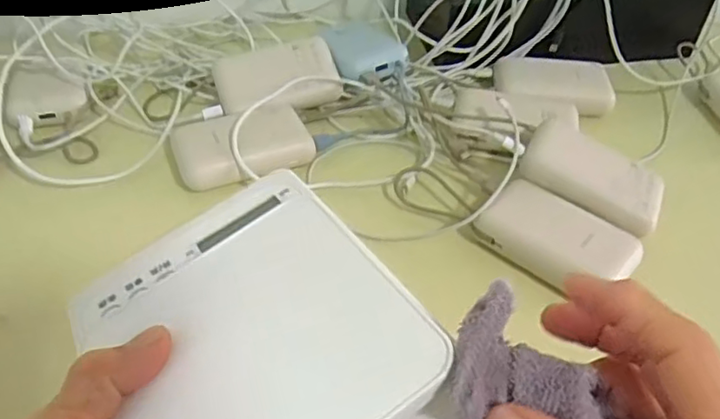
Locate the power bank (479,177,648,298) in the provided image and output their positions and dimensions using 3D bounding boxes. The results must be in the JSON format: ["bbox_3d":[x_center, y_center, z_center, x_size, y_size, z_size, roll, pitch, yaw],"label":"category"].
[{"bbox_3d":[0.135,0.023,0.423,0.066,0.033,0.094,-30,53,-30],"label":"power bank"}]

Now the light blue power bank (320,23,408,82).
[{"bbox_3d":[0.001,-0.146,0.559,0.061,0.022,0.088,-13,46,-17],"label":"light blue power bank"}]

